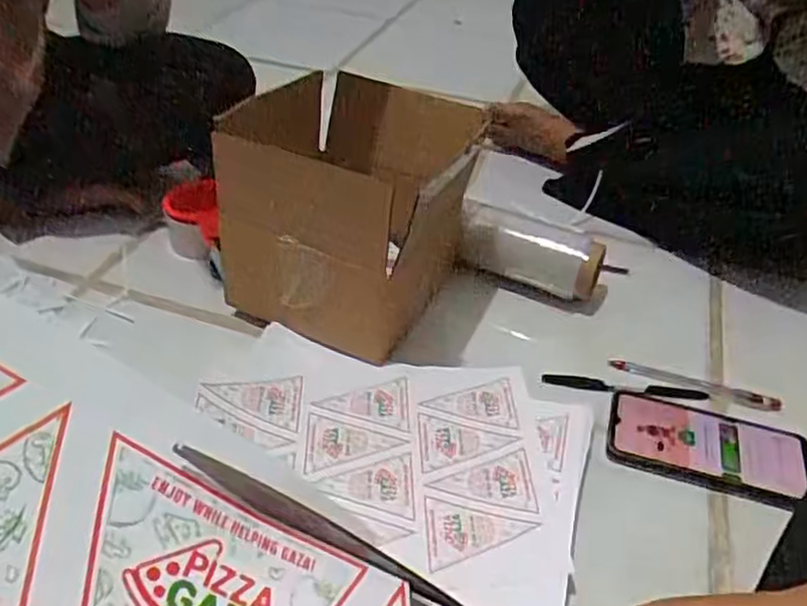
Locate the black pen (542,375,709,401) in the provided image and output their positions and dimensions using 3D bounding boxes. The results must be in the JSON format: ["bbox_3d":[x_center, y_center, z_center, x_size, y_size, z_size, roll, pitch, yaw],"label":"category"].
[{"bbox_3d":[0.202,0.077,0.625,0.146,0.009,0.019,6,39,4],"label":"black pen"}]

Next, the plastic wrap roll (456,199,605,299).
[{"bbox_3d":[0.132,-0.054,0.725,0.147,0.063,0.058,13,40,12],"label":"plastic wrap roll"}]

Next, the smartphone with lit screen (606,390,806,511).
[{"bbox_3d":[0.255,0.119,0.579,0.158,0.015,0.081,13,45,15],"label":"smartphone with lit screen"}]

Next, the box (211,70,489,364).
[{"bbox_3d":[-0.049,-0.094,0.662,0.171,0.196,0.194,15,41,15],"label":"box"}]

